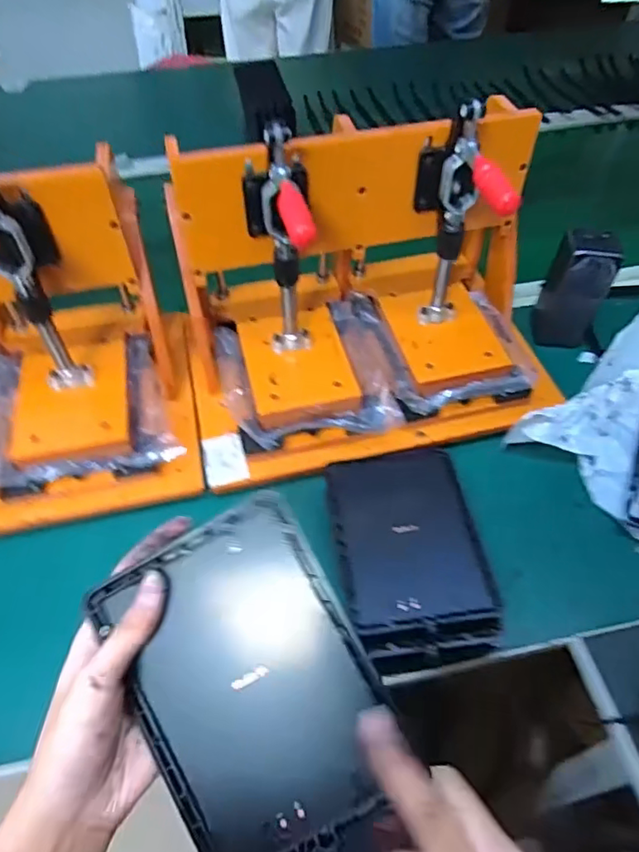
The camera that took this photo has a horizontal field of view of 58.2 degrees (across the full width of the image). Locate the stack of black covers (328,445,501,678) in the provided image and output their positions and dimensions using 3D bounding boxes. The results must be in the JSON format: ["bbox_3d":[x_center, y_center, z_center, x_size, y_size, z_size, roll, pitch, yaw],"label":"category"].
[{"bbox_3d":[0.077,0.108,0.500,0.122,0.055,0.182,-8,52,-5],"label":"stack of black covers"}]

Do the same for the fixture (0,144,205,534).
[{"bbox_3d":[-0.319,-0.063,0.503,0.367,0.242,0.232,-13,53,-9],"label":"fixture"}]

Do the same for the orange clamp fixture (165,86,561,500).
[{"bbox_3d":[0.046,-0.142,0.542,0.368,0.215,0.230,-12,52,-8],"label":"orange clamp fixture"}]

